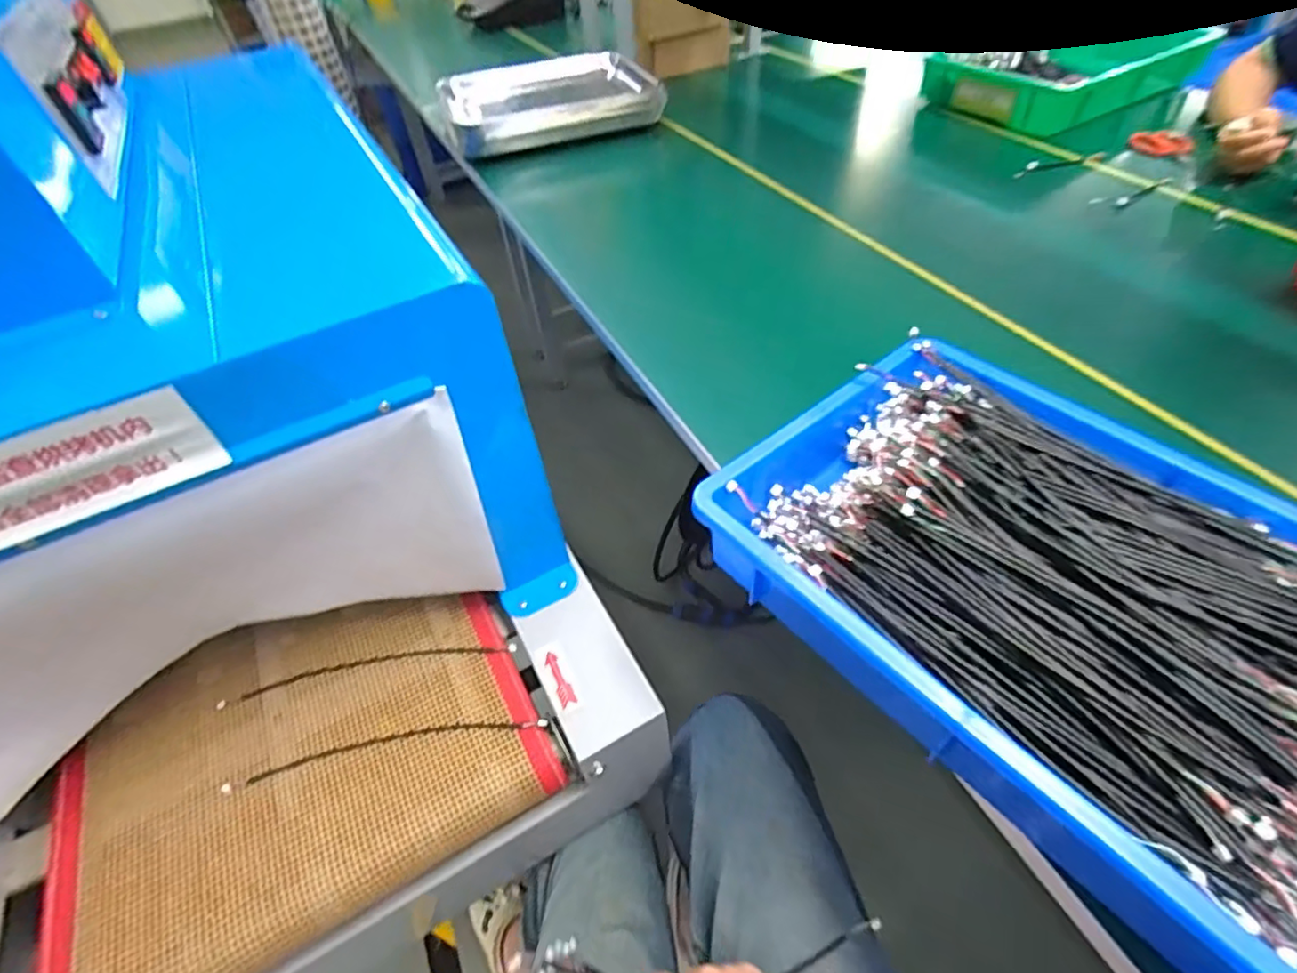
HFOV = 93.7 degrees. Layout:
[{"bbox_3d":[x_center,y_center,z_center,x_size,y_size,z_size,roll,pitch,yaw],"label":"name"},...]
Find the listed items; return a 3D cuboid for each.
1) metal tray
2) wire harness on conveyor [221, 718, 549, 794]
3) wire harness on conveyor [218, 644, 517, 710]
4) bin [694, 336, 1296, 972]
[{"bbox_3d":[-0.184,-0.745,1.176,0.409,0.083,0.278,-21,50,-13],"label":"metal tray"},{"bbox_3d":[-0.231,0.231,0.541,0.283,0.009,0.025,-10,48,-3],"label":"wire harness on conveyor"},{"bbox_3d":[-0.269,0.178,0.595,0.282,0.011,0.027,-10,48,-4],"label":"wire harness on conveyor"},{"bbox_3d":[0.270,0.073,0.397,0.308,0.081,0.431,-32,53,-21],"label":"bin"}]

